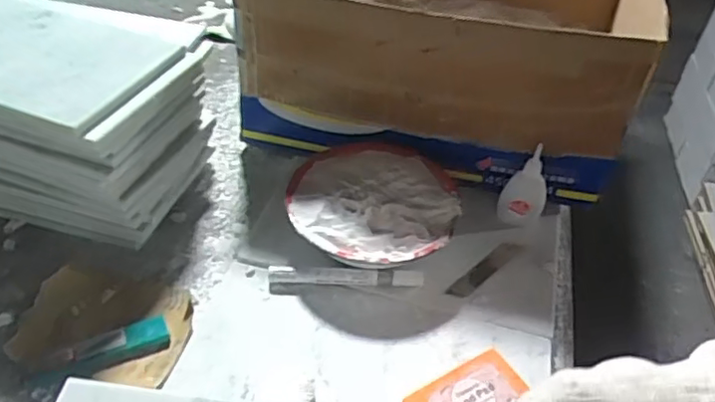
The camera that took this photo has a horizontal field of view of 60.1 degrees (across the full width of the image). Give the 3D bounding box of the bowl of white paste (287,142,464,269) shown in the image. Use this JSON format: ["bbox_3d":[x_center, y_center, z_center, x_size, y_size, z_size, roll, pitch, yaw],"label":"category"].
[{"bbox_3d":[0.017,0.007,0.625,0.160,0.056,0.164,2,45,-2],"label":"bowl of white paste"}]

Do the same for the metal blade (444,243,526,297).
[{"bbox_3d":[0.129,0.066,0.613,0.102,0.005,0.019,-32,53,-31],"label":"metal blade"}]

